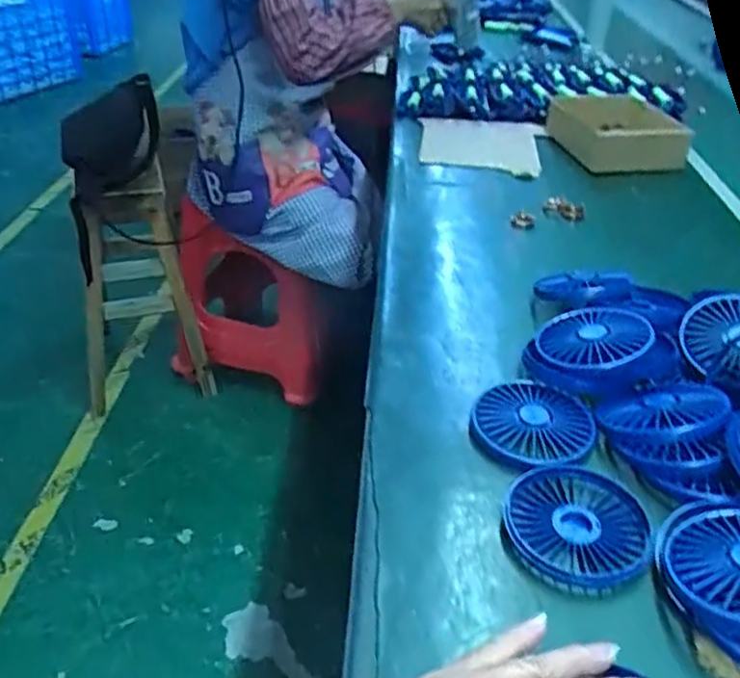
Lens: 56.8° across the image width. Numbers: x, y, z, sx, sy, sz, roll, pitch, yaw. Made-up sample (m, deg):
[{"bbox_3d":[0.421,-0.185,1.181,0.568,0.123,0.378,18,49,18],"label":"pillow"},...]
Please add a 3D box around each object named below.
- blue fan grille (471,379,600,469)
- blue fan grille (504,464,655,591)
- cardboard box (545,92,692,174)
[{"bbox_3d":[0.121,0.062,0.507,0.084,0.012,0.082,2,39,-1],"label":"blue fan grille"},{"bbox_3d":[0.132,0.118,0.436,0.083,0.011,0.091,2,39,-1],"label":"blue fan grille"},{"bbox_3d":[0.366,-0.305,1.003,0.148,0.047,0.209,-2,39,-7],"label":"cardboard box"}]

